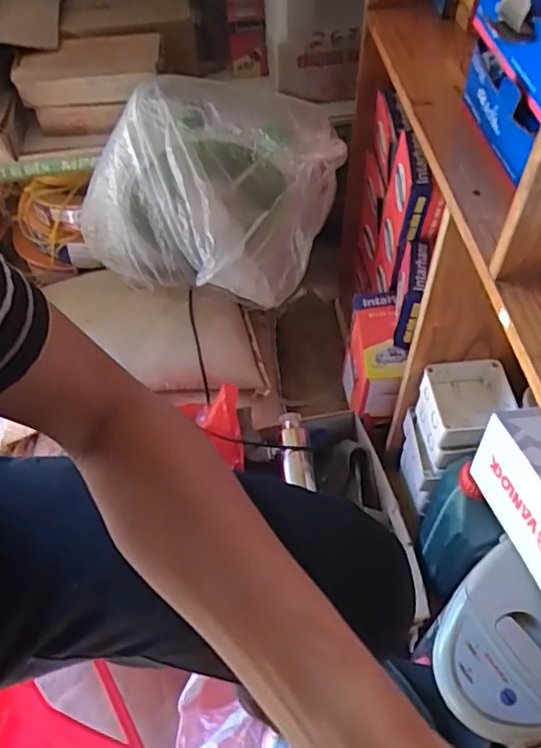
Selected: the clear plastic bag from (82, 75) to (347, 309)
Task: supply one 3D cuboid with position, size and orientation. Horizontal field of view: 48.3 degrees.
[{"bbox_3d":[-0.120,-0.313,1.059,0.436,0.348,0.224,17,55,15],"label":"clear plastic bag"}]

